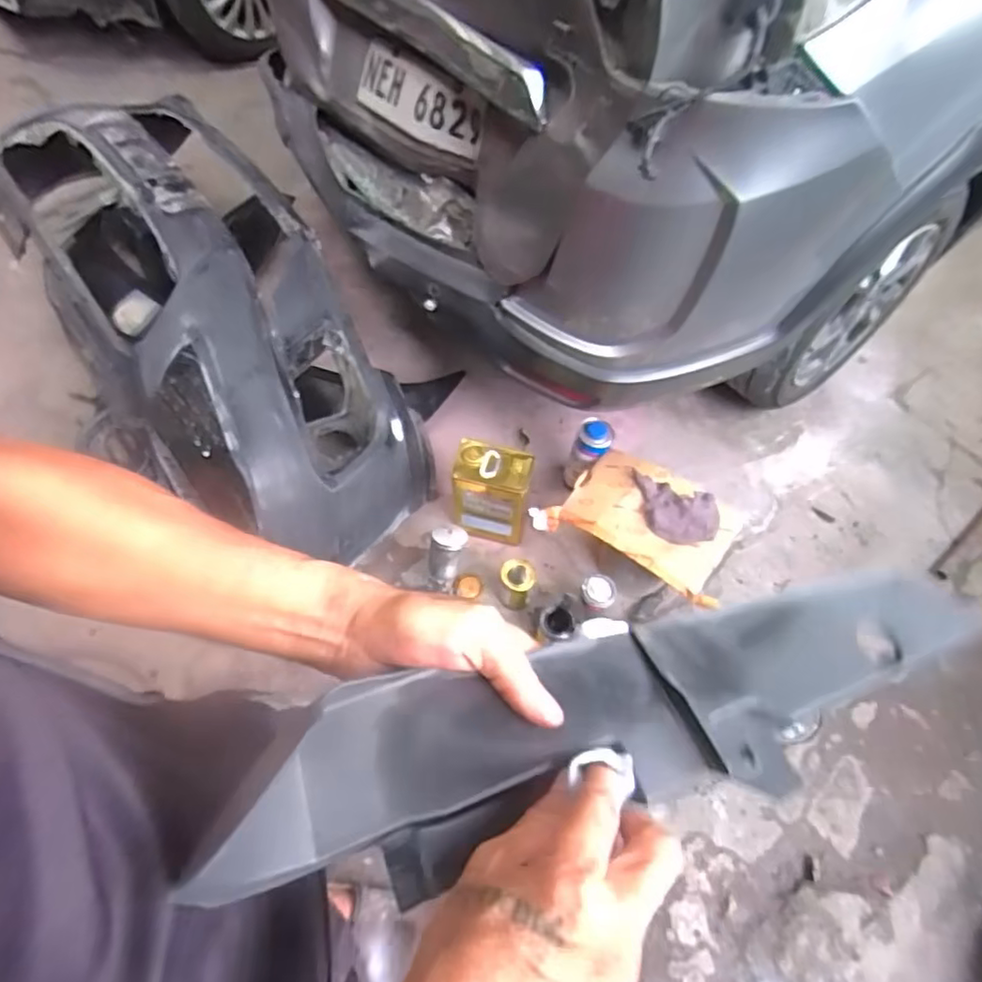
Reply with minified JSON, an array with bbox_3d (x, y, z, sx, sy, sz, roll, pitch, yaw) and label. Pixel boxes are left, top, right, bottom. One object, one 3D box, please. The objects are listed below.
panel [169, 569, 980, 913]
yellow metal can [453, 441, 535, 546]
[{"bbox_3d":[0.097,0.119,0.349,0.468,0.029,0.098,-9,61,-20],"label":"panel"},{"bbox_3d":[0.001,0.007,1.390,0.163,0.229,0.126,8,60,4],"label":"yellow metal can"}]

